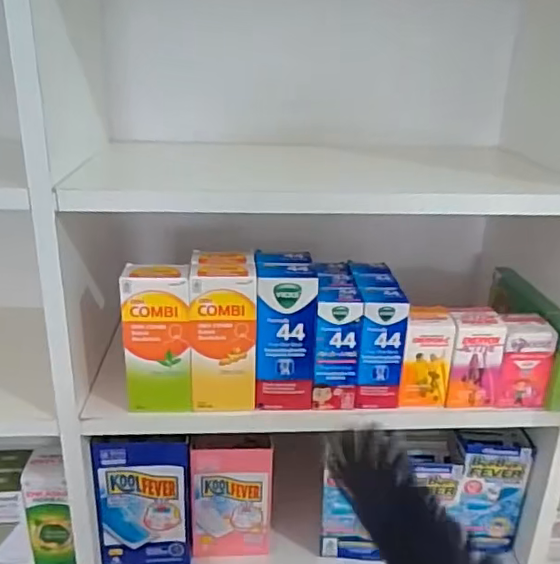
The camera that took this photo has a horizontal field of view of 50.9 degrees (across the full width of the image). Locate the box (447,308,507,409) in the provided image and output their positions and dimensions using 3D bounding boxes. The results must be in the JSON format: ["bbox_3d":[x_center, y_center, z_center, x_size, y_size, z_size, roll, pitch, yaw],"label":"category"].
[{"bbox_3d":[0.191,0.074,0.581,0.049,0.090,0.039,3,22,2],"label":"box"}]

